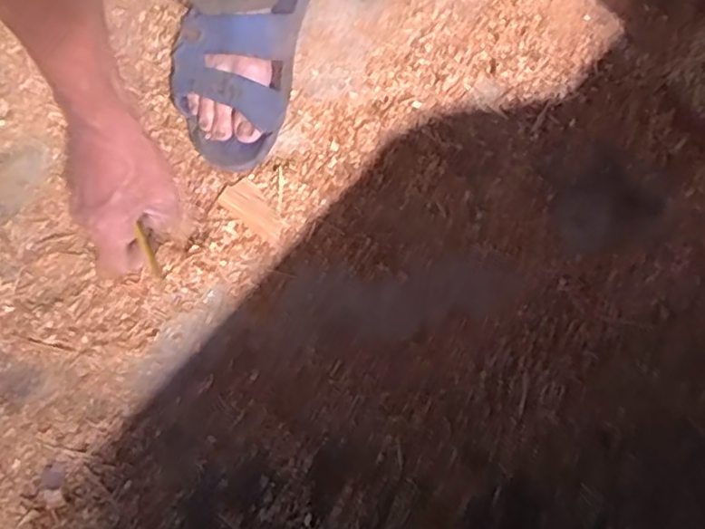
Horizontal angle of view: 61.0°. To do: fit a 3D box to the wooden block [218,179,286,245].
[{"bbox_3d":[-0.089,-0.051,0.548,0.062,0.010,0.032,35,79,8],"label":"wooden block"}]

